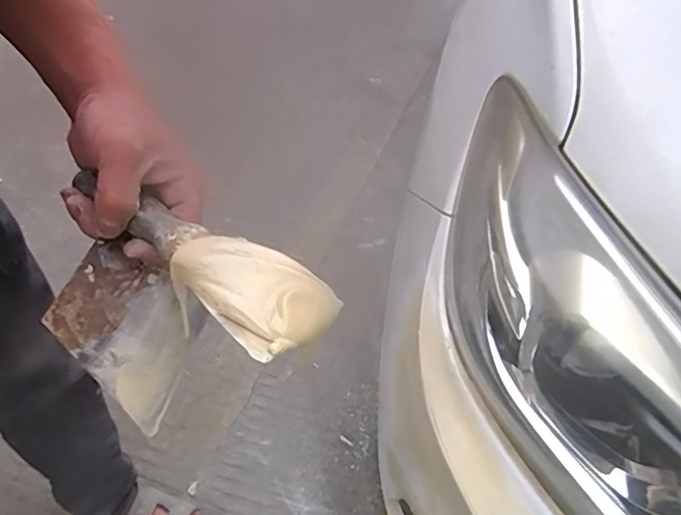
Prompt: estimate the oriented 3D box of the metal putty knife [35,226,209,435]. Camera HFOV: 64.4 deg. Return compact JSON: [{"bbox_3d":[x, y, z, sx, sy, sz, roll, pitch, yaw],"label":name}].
[{"bbox_3d":[-0.133,0.045,0.337,0.092,0.010,0.084,35,55,-10],"label":"metal putty knife"}]

